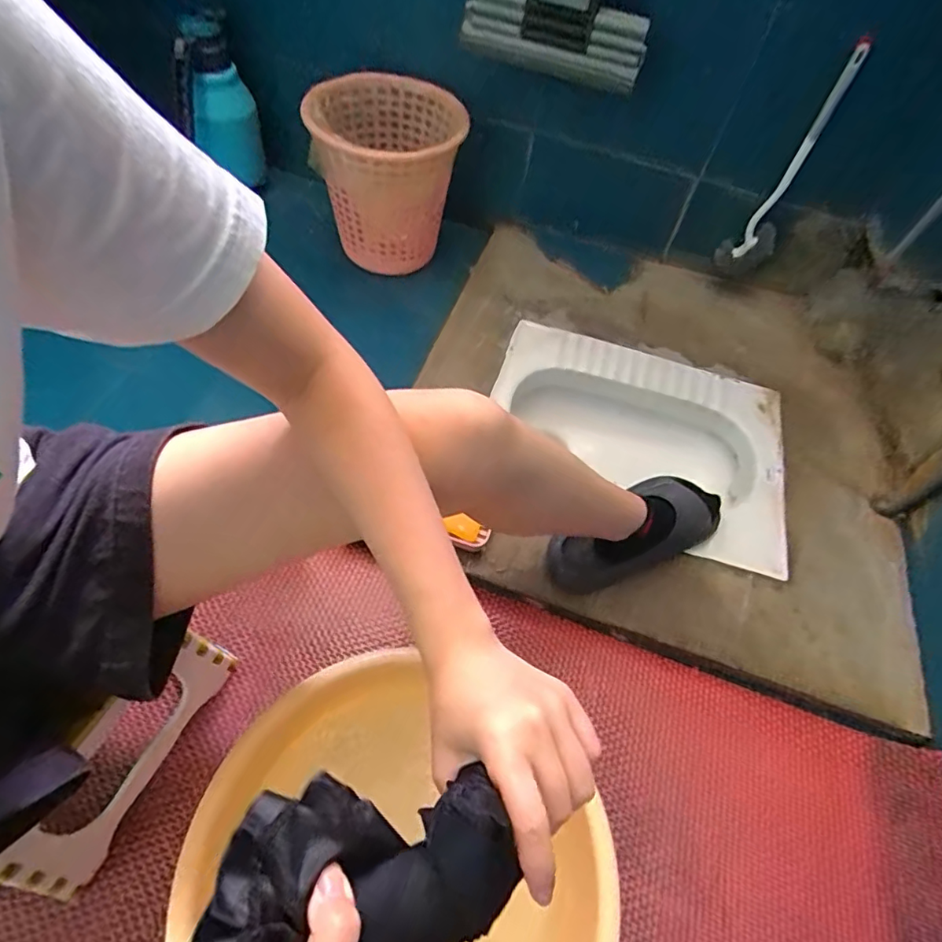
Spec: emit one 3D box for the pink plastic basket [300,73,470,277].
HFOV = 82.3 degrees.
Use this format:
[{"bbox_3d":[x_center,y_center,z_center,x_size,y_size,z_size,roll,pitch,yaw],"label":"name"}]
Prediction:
[{"bbox_3d":[-0.149,-0.541,1.018,0.243,0.268,0.276,12,56,0],"label":"pink plastic basket"}]

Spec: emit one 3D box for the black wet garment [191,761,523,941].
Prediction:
[{"bbox_3d":[-0.048,0.184,0.249,0.127,0.055,0.073,-3,54,-5],"label":"black wet garment"}]

